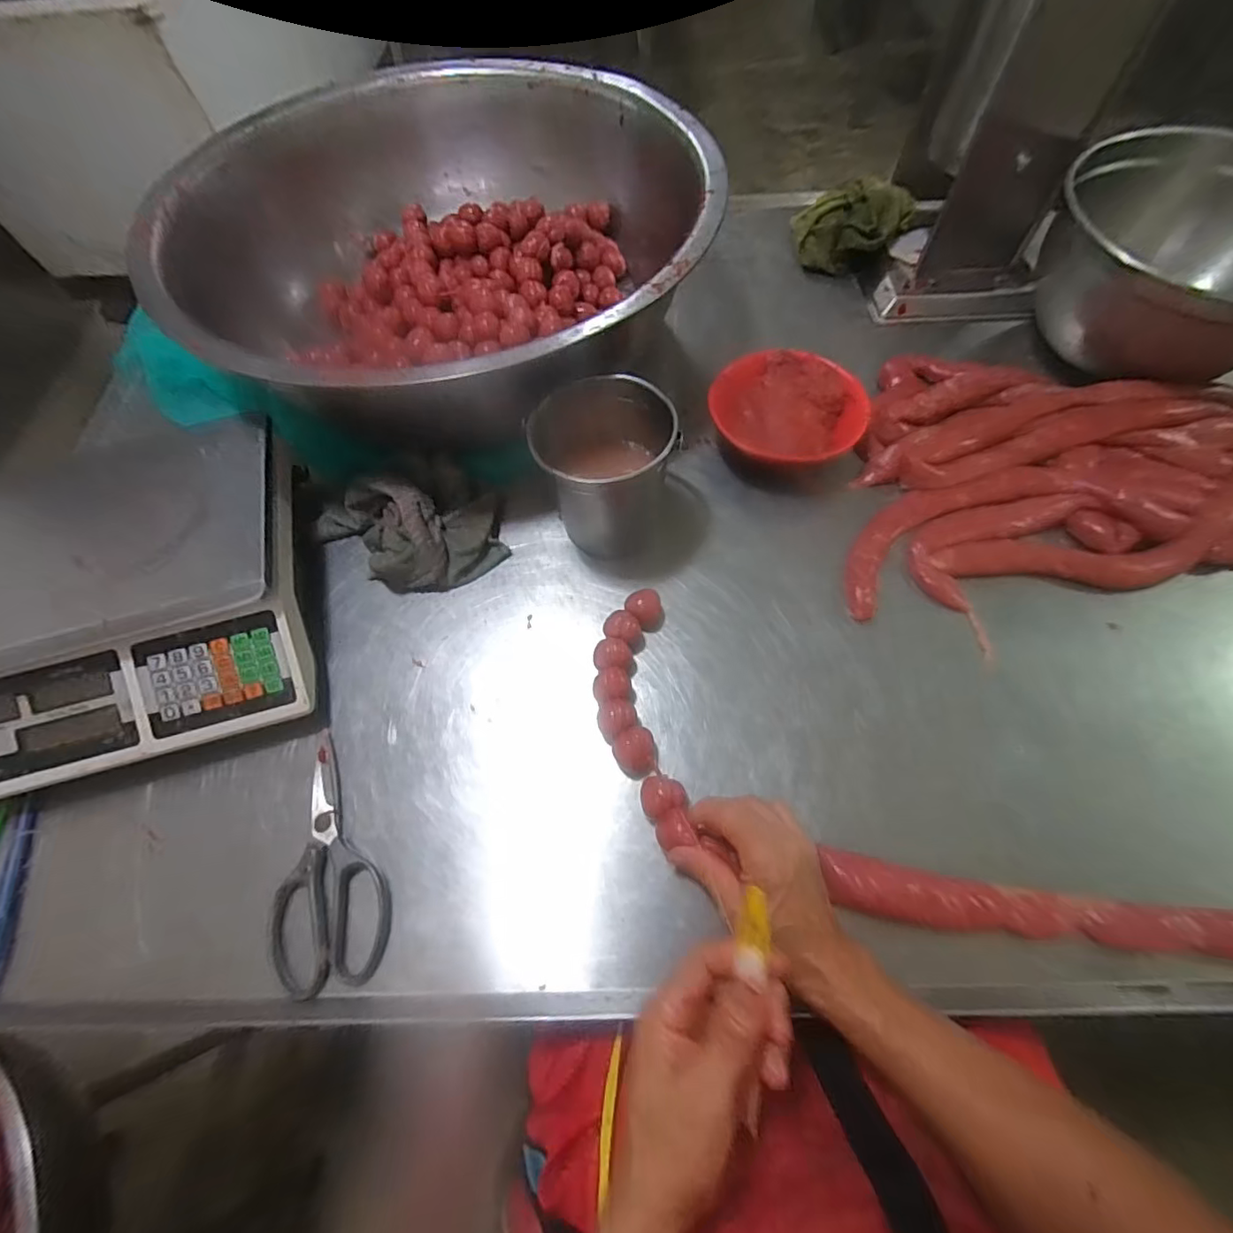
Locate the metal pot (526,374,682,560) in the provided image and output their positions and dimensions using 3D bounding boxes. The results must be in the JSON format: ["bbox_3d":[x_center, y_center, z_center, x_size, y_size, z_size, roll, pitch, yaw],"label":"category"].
[{"bbox_3d":[-0.007,-0.138,0.553,0.125,0.147,0.124,-1,63,2],"label":"metal pot"}]

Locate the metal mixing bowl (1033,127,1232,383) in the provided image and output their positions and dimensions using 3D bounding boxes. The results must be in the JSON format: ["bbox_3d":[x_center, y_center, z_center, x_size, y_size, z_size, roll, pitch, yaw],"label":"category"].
[{"bbox_3d":[0.614,-0.384,0.598,0.257,0.152,0.246,-1,63,2],"label":"metal mixing bowl"}]

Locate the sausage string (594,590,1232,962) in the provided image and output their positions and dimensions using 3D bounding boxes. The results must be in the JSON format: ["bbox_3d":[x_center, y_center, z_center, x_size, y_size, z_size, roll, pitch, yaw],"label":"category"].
[{"bbox_3d":[0.398,0.098,0.465,0.828,0.058,0.344,-2,63,2],"label":"sausage string"}]

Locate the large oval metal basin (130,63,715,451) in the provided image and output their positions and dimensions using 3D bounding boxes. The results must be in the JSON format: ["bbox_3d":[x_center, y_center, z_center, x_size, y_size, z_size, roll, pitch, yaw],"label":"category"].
[{"bbox_3d":[-0.191,-0.434,0.680,0.589,0.177,0.586,16,65,10],"label":"large oval metal basin"}]

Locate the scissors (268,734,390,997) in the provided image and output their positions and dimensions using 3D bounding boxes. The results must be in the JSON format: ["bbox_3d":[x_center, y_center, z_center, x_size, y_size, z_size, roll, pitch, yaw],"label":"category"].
[{"bbox_3d":[-0.237,0.202,0.464,0.094,0.011,0.197,-4,63,0],"label":"scissors"}]

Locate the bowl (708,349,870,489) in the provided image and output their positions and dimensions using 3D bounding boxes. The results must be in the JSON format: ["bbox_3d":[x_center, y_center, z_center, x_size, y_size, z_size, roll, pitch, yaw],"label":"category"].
[{"bbox_3d":[0.188,-0.227,0.624,0.159,0.056,0.150,-1,63,2],"label":"bowl"}]

